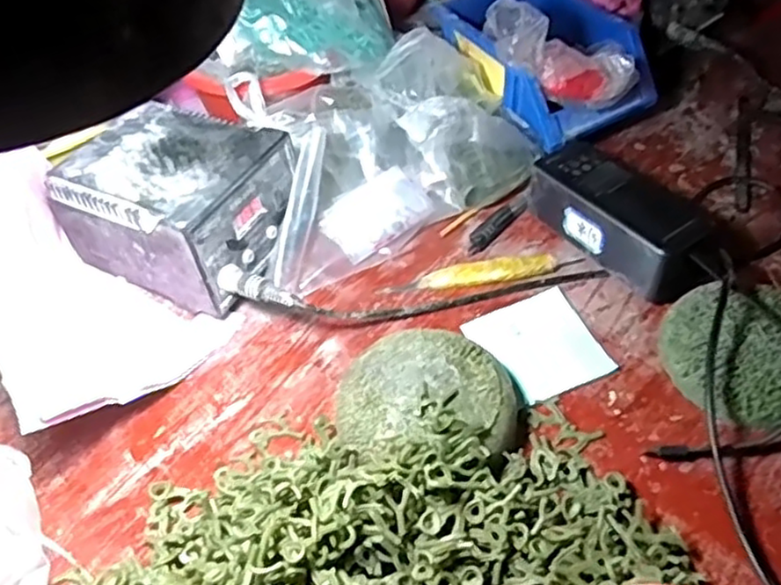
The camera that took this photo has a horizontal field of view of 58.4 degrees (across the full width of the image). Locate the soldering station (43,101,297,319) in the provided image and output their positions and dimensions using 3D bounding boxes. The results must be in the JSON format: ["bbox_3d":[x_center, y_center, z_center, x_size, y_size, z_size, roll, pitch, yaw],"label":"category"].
[{"bbox_3d":[-0.152,-0.067,0.503,0.140,0.078,0.111,20,54,19],"label":"soldering station"}]

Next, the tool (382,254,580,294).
[{"bbox_3d":[0.068,-0.014,0.505,0.146,0.013,0.017,-9,50,-5],"label":"tool"}]

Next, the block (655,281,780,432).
[{"bbox_3d":[0.228,0.038,0.441,0.101,0.026,0.099,-1,50,2],"label":"block"}]

